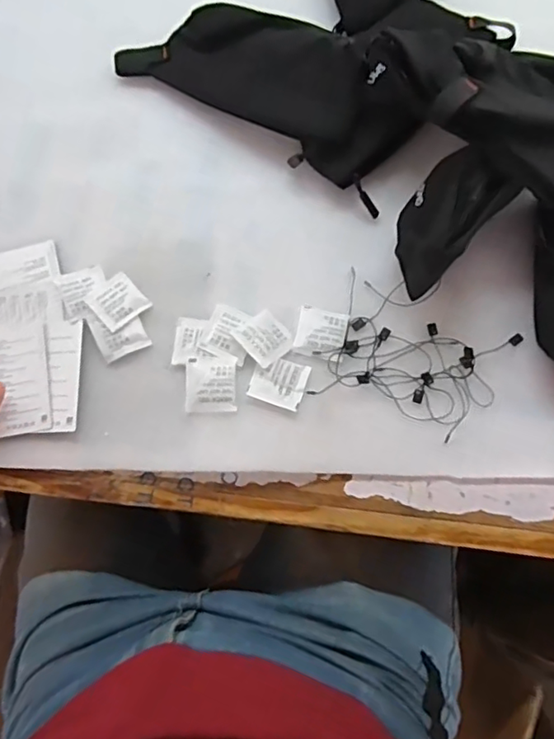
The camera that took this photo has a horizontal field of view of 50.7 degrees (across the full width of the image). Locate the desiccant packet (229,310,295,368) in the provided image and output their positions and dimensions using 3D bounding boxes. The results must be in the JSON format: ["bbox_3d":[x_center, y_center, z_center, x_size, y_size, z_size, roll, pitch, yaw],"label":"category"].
[{"bbox_3d":[-0.010,-0.026,0.460,0.036,0.007,0.039,-42,80,-8],"label":"desiccant packet"}]

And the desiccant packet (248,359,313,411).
[{"bbox_3d":[0.002,0.009,0.454,0.041,0.005,0.037,17,78,5],"label":"desiccant packet"}]

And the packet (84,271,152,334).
[{"bbox_3d":[-0.129,-0.055,0.475,0.039,0.006,0.039,-42,80,-8],"label":"packet"}]

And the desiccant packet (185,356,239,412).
[{"bbox_3d":[-0.051,0.012,0.455,0.039,0.006,0.041,-1,77,1],"label":"desiccant packet"}]

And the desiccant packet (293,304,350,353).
[{"bbox_3d":[0.036,-0.032,0.467,0.039,0.004,0.037,11,78,4],"label":"desiccant packet"}]

